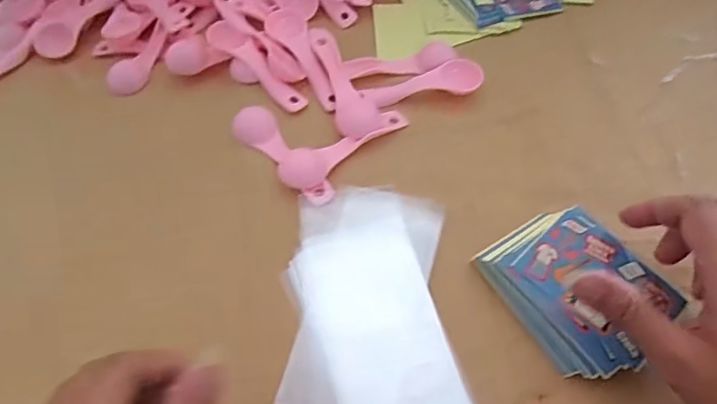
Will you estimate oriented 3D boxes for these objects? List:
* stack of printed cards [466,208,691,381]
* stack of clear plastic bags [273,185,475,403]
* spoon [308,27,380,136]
[{"bbox_3d":[0.140,0.053,0.325,0.086,0.016,0.102,-27,60,-13],"label":"stack of printed cards"},{"bbox_3d":[0.013,0.087,0.317,0.123,0.007,0.218,-2,58,2],"label":"stack of clear plastic bags"},{"bbox_3d":[-0.011,-0.102,0.428,0.034,0.016,0.118,-14,58,-6],"label":"spoon"}]

